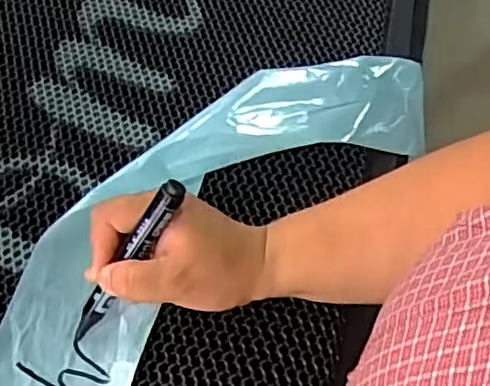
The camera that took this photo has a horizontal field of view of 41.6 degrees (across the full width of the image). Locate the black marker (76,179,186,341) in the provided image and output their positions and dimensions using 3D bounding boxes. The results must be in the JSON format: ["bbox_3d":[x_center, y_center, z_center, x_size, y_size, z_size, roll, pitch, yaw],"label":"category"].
[{"bbox_3d":[-0.077,0.046,0.411,0.018,0.136,0.019,-4,47,-51],"label":"black marker"}]

